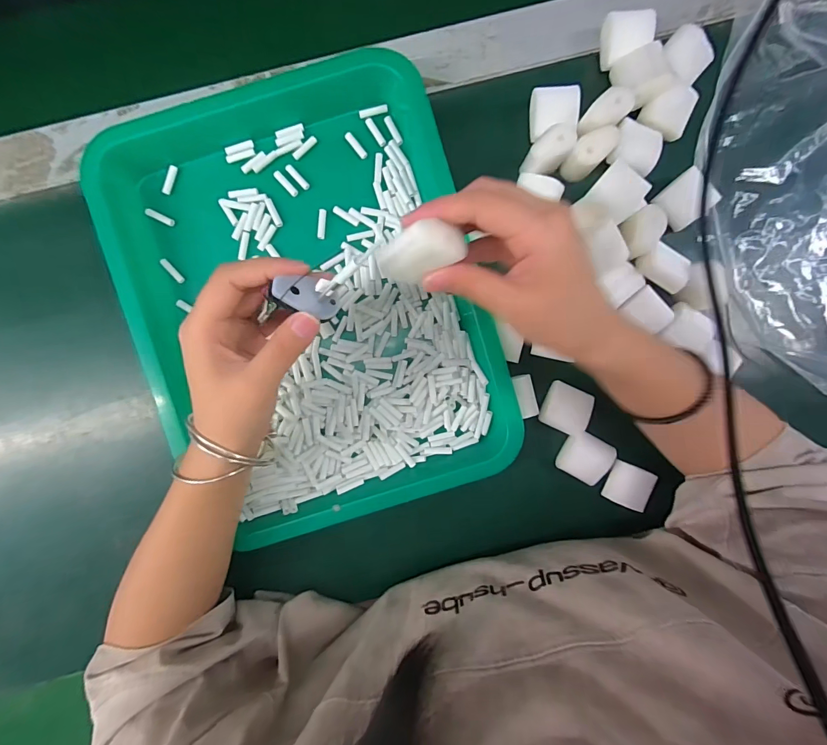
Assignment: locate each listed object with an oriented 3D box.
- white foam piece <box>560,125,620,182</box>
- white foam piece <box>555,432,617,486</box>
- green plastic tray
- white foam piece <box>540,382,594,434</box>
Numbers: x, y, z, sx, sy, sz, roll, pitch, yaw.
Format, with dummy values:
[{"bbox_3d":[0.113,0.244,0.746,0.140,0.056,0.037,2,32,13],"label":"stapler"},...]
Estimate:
[{"bbox_3d":[0.135,-0.168,0.301,0.023,0.027,0.039,42,92,-2],"label":"white foam piece"},{"bbox_3d":[0.142,0.070,0.319,0.040,0.009,0.037,27,92,-2],"label":"white foam piece"},{"bbox_3d":[-0.077,-0.055,0.307,0.268,0.032,0.343,-14,93,0],"label":"green plastic tray"},{"bbox_3d":[0.125,0.030,0.317,0.034,0.017,0.037,18,93,-1],"label":"white foam piece"}]

